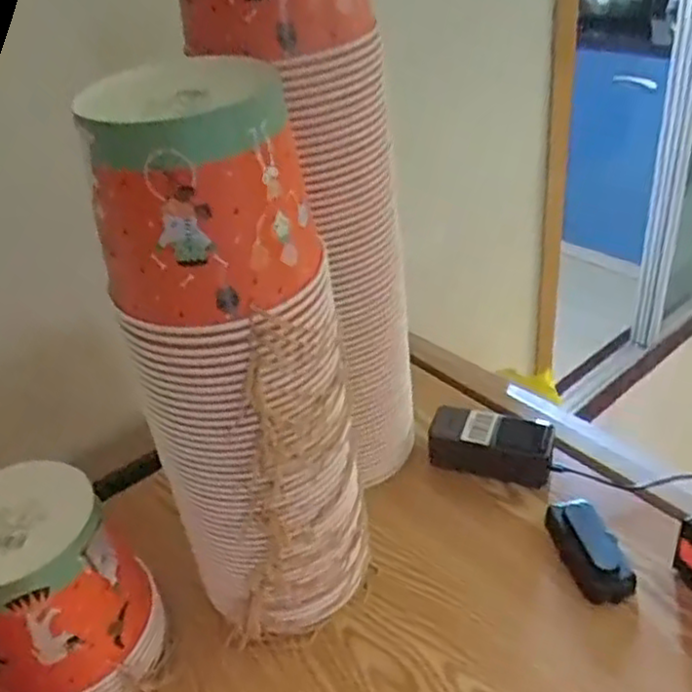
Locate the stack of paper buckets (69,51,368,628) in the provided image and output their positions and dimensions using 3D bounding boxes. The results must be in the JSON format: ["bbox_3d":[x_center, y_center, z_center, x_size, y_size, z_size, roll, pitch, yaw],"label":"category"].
[{"bbox_3d":[-0.076,0.039,0.574,0.148,0.470,0.131,-29,40,-29],"label":"stack of paper buckets"}]

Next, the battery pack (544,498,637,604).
[{"bbox_3d":[0.231,0.189,0.693,0.052,0.031,0.107,-10,35,-4],"label":"battery pack"}]

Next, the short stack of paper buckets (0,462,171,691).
[{"bbox_3d":[-0.244,0.208,0.614,0.141,0.177,0.136,-25,38,-24],"label":"short stack of paper buckets"}]

